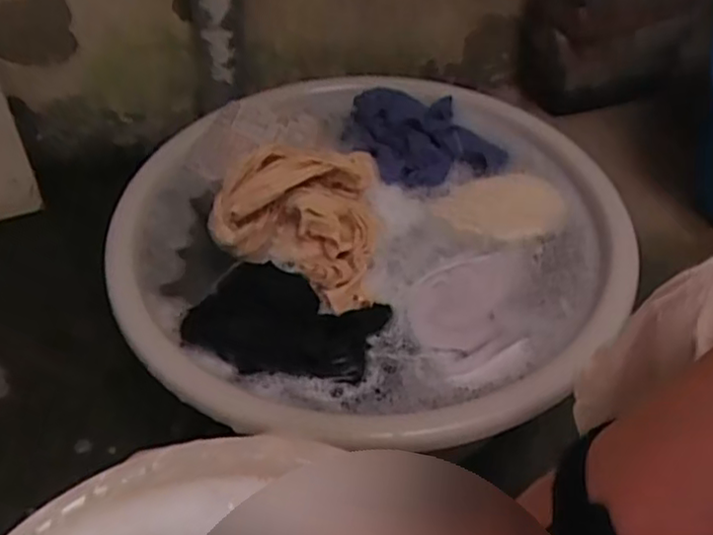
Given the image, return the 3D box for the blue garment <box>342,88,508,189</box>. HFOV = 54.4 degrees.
[{"bbox_3d":[0.075,-0.151,0.785,0.152,0.038,0.151,1,44,-1],"label":"blue garment"}]

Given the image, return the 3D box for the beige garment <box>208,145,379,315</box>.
[{"bbox_3d":[-0.059,-0.048,0.661,0.162,0.061,0.192,0,46,-3],"label":"beige garment"}]

